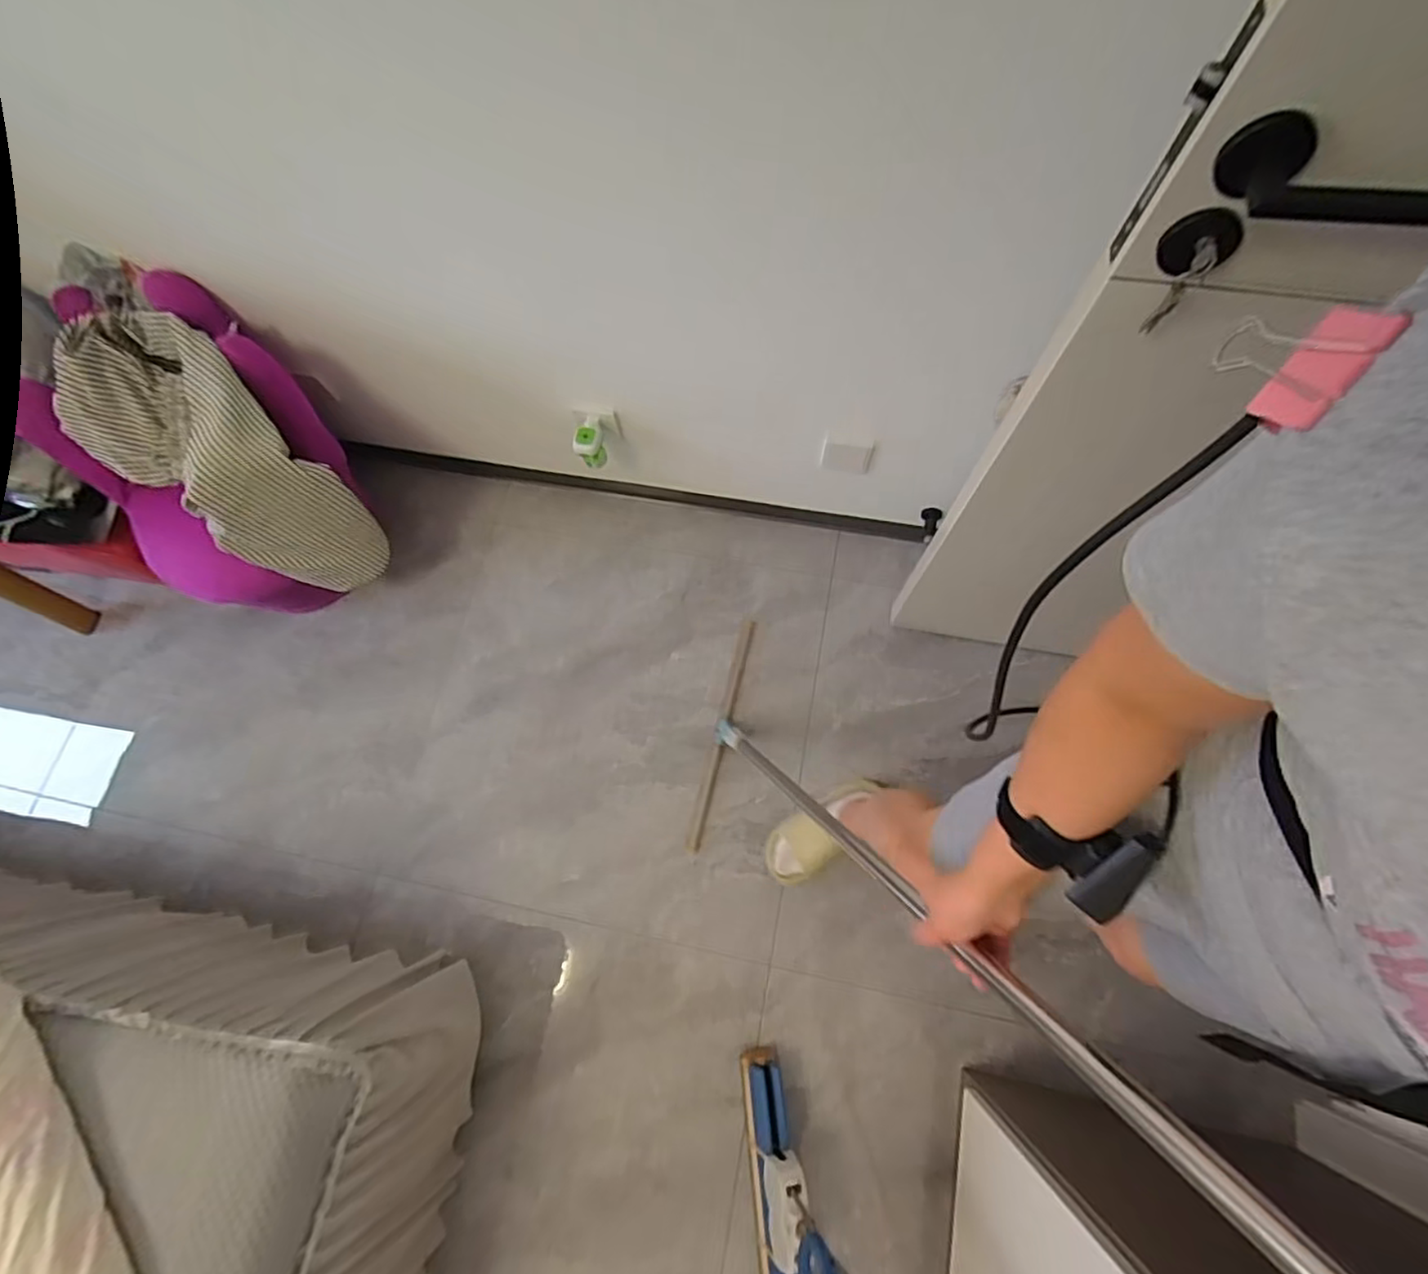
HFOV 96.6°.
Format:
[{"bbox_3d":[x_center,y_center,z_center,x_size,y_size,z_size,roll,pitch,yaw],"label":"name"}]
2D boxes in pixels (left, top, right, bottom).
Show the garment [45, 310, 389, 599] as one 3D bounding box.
[{"bbox_3d":[-0.859,-0.326,1.160,0.412,0.392,0.291,32,77,13],"label":"garment"}]

